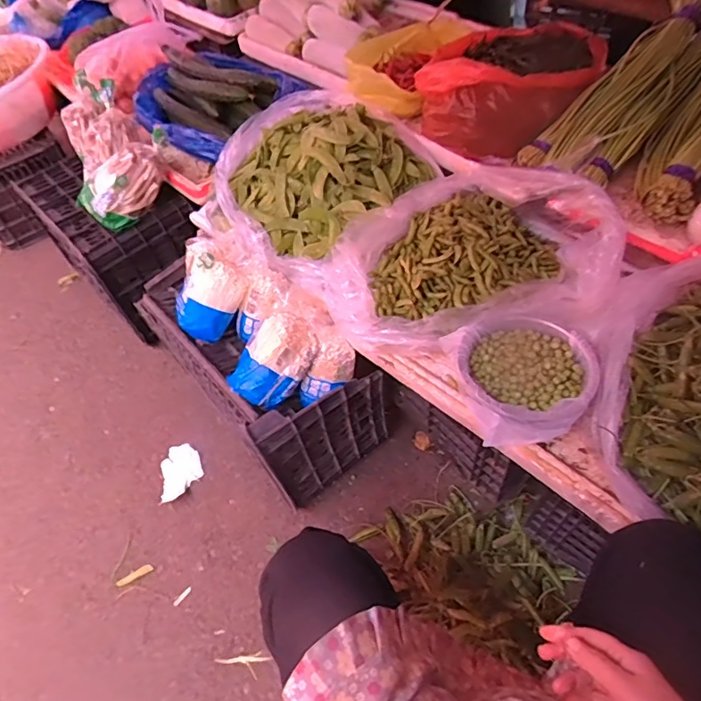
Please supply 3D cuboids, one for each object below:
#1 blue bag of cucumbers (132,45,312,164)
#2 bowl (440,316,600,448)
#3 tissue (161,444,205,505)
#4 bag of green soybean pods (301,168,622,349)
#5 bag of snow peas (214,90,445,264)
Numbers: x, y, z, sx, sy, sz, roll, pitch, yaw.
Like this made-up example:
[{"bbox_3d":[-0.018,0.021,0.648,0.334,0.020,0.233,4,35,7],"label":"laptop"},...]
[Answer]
[{"bbox_3d":[-0.347,-0.649,1.271,0.361,0.110,0.487,-41,59,-20],"label":"blue bag of cucumbers"},{"bbox_3d":[0.252,0.030,0.727,0.186,0.054,0.188,-4,54,5],"label":"bowl"},{"bbox_3d":[-0.386,0.276,1.163,0.099,0.030,0.124,-14,53,-5],"label":"tissue"},{"bbox_3d":[0.172,-0.176,0.845,0.455,0.132,0.301,-18,54,-5],"label":"bag of green soybean pods"},{"bbox_3d":[-0.074,-0.372,0.999,0.378,0.129,0.419,-31,56,-14],"label":"bag of snow peas"}]

